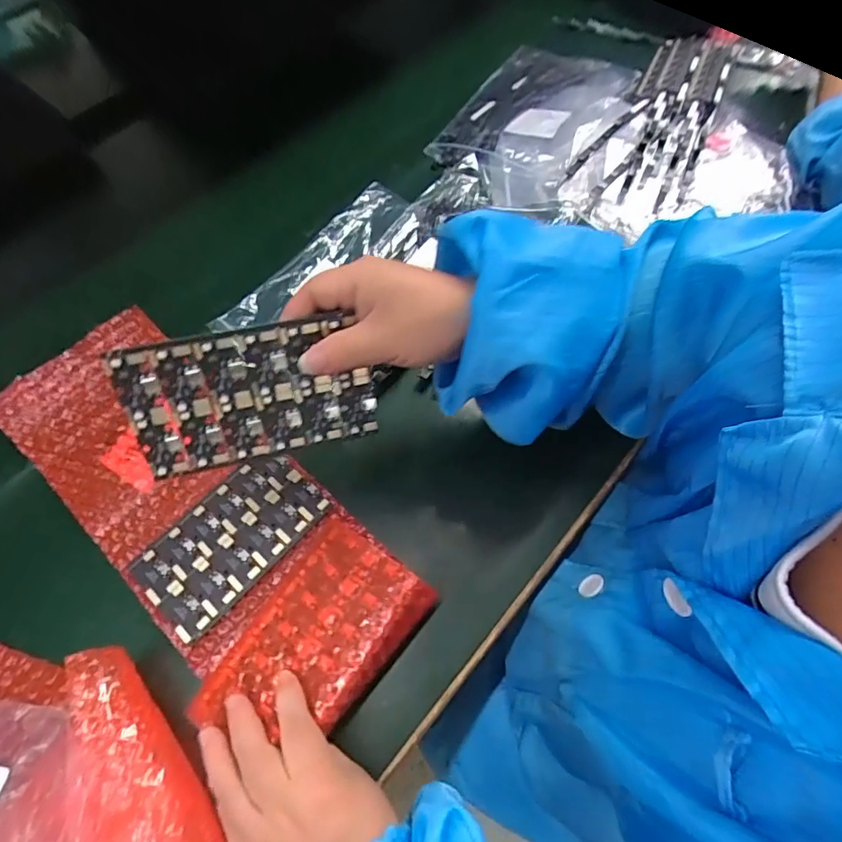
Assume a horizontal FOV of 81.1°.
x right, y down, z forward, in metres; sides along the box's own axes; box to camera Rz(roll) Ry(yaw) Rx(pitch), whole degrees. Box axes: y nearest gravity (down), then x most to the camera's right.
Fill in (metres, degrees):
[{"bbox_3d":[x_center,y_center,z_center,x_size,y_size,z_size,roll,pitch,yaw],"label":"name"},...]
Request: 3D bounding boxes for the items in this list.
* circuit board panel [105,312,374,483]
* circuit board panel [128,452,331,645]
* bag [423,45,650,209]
[{"bbox_3d":[-0.094,-0.014,0.278,0.129,0.076,0.004,-12,28,-9],"label":"circuit board panel"},{"bbox_3d":[-0.140,0.084,0.365,0.079,0.004,0.134,40,71,19],"label":"circuit board panel"},{"bbox_3d":[0.131,-0.348,0.553,0.169,0.023,0.275,33,69,16],"label":"bag"}]

